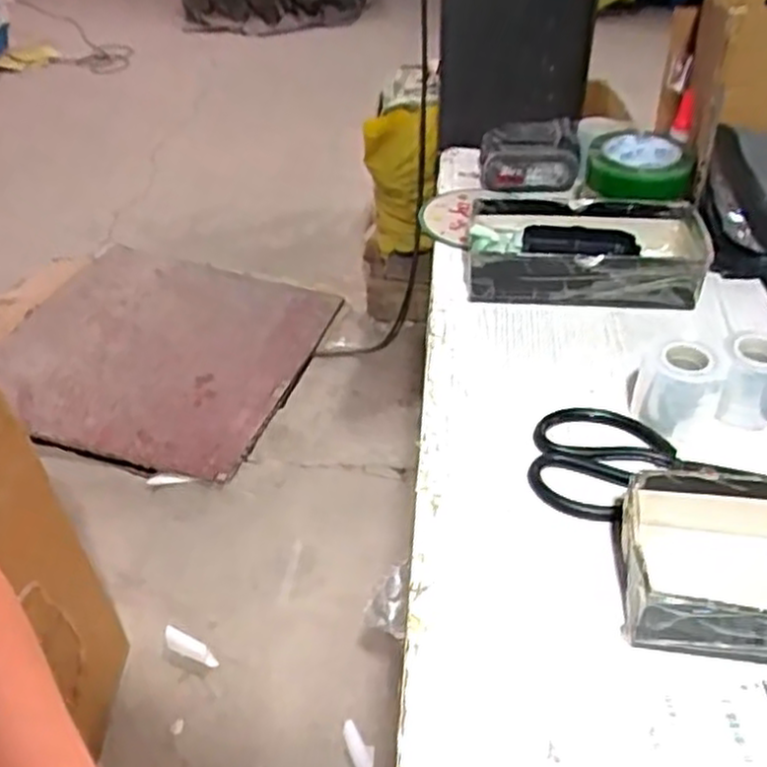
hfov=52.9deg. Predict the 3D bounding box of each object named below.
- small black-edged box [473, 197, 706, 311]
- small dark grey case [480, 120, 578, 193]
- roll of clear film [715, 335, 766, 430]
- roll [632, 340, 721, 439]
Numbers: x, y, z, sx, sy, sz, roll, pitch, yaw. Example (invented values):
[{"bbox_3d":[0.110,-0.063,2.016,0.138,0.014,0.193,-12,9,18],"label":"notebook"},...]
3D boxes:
[{"bbox_3d":[0.205,-0.133,0.790,0.230,0.055,0.122,4,41,7],"label":"small black-edged box"},{"bbox_3d":[0.182,-0.283,0.961,0.116,0.062,0.077,0,41,2],"label":"small dark grey case"},{"bbox_3d":[0.293,0.004,0.612,0.046,0.067,0.046,-1,41,1],"label":"roll of clear film"},{"bbox_3d":[0.232,0.004,0.612,0.046,0.063,0.052,-21,44,-21],"label":"roll"}]

